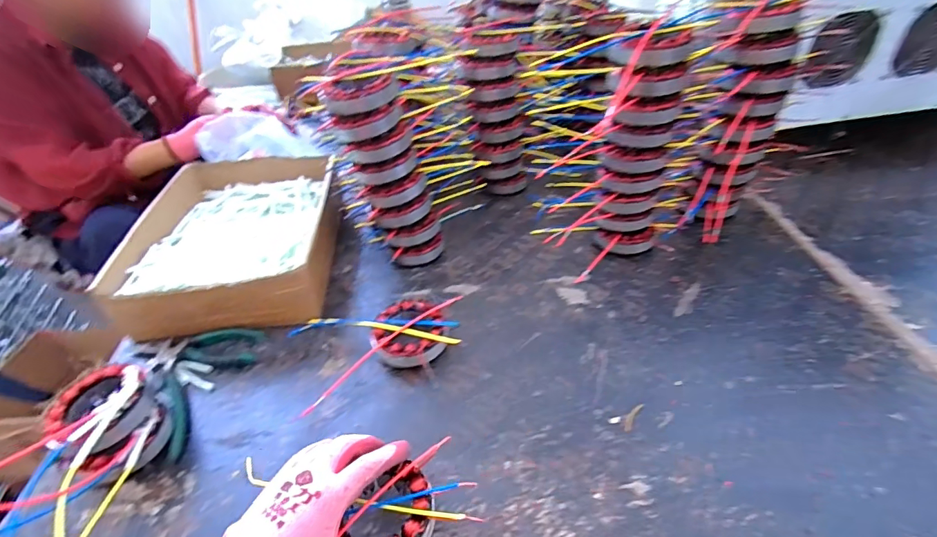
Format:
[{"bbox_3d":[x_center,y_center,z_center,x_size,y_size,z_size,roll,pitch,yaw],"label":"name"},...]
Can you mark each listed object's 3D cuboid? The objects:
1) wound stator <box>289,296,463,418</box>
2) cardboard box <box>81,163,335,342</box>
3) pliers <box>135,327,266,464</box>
[{"bbox_3d":[-0.101,0.086,0.524,0.191,0.038,0.116,-13,41,-10],"label":"wound stator"},{"bbox_3d":[-0.327,-0.063,0.671,0.254,0.094,0.372,-9,41,-6],"label":"cardboard box"},{"bbox_3d":[-0.296,0.113,0.509,0.124,0.026,0.167,-30,47,-26],"label":"pliers"}]

